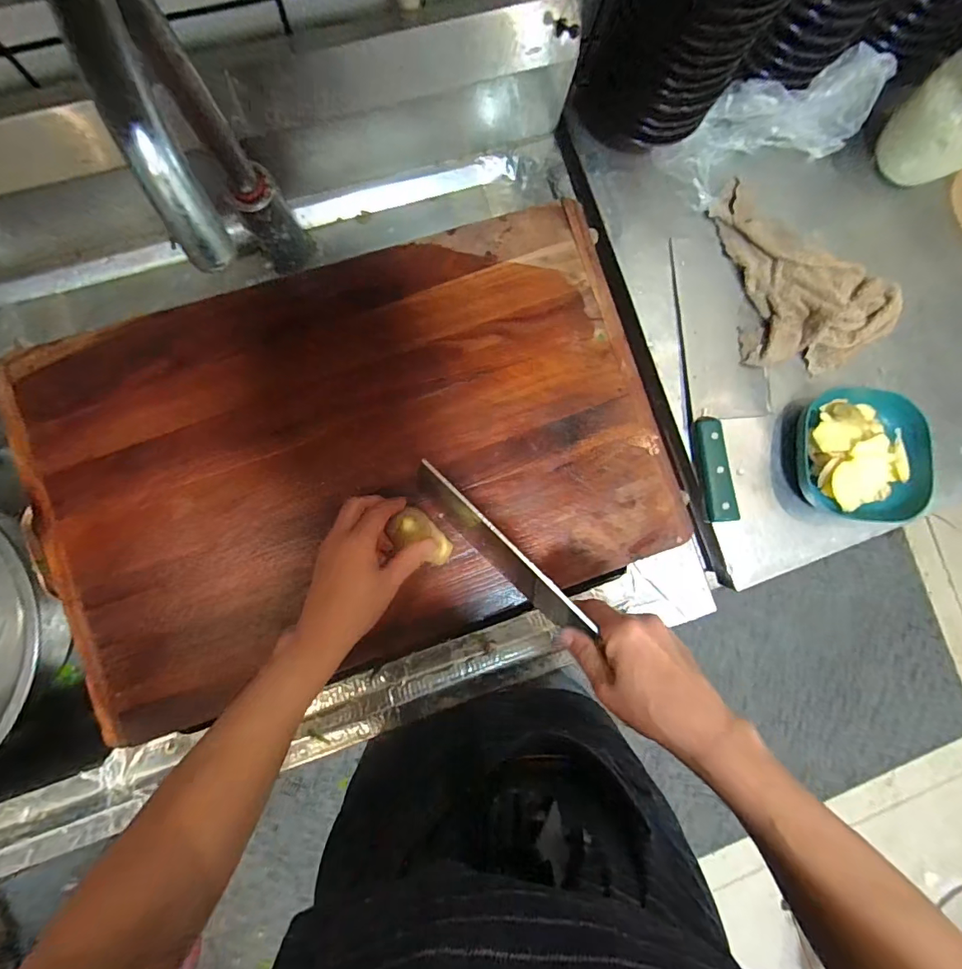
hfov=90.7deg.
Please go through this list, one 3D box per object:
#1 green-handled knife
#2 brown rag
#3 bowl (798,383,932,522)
[{"bbox_3d":[0.268,-0.120,0.509,0.092,0.028,0.304,-5,87,-5],"label":"green-handled knife"},{"bbox_3d":[0.355,-0.230,0.514,0.174,0.031,0.205,-15,88,-6],"label":"brown rag"},{"bbox_3d":[0.406,-0.033,0.508,0.138,0.042,0.143,0,87,-5],"label":"bowl"}]

